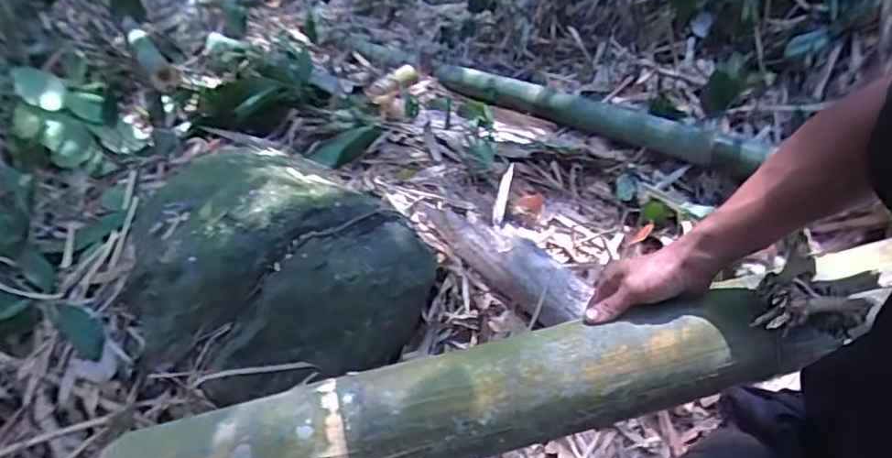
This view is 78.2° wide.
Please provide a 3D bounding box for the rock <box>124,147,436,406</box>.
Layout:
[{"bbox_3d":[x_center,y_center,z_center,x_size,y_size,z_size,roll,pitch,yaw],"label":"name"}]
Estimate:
[{"bbox_3d":[-0.276,0.049,0.900,0.423,0.234,0.343,-10,28,-15],"label":"rock"}]

